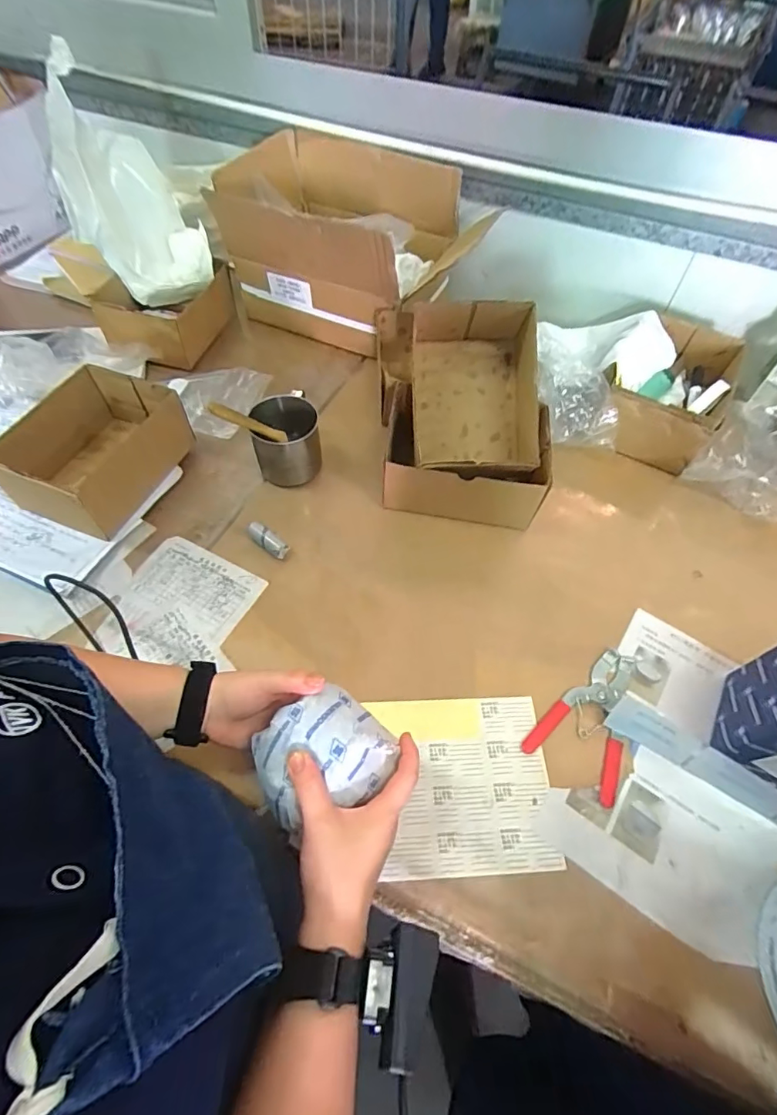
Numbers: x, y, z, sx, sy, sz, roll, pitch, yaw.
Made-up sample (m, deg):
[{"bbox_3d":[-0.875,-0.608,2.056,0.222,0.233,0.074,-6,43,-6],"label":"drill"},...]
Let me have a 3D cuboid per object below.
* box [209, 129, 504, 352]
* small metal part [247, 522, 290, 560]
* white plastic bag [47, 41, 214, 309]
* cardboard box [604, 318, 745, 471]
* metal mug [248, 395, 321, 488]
[{"bbox_3d":[-0.068,-0.517,0.838,0.389,0.217,0.273,26,59,15],"label":"box"},{"bbox_3d":[-0.152,-0.023,0.619,0.060,0.017,0.021,31,60,18],"label":"small metal part"},{"bbox_3d":[-0.410,-0.552,0.775,0.260,0.227,0.143,33,62,18],"label":"white plastic bag"},{"bbox_3d":[0.413,-0.248,0.743,0.160,0.100,0.210,21,58,12],"label":"cardboard box"},{"bbox_3d":[-0.136,-0.156,0.672,0.087,0.084,0.092,-6,56,-6],"label":"metal mug"}]

